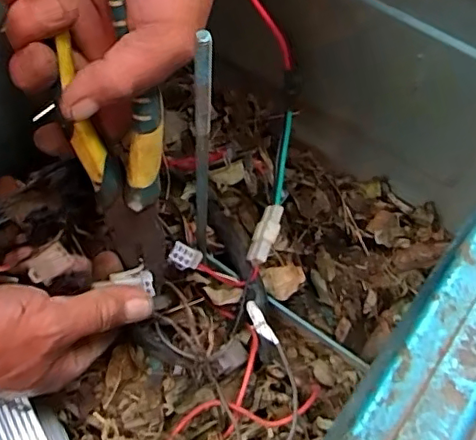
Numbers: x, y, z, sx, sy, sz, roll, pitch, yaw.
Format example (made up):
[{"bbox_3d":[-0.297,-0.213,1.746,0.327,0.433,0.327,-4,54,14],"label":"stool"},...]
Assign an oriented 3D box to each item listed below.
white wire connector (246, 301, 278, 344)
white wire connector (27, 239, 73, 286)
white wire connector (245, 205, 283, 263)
[{"bbox_3d":[0.013,0.064,0.357,0.009,0.005,0.037,-20,44,-16],"label":"white wire connector"},{"bbox_3d":[-0.100,0.023,0.301,0.023,0.016,0.012,-26,64,-19],"label":"white wire connector"},{"bbox_3d":[0.019,0.009,0.398,0.016,0.012,0.042,20,79,8],"label":"white wire connector"}]

